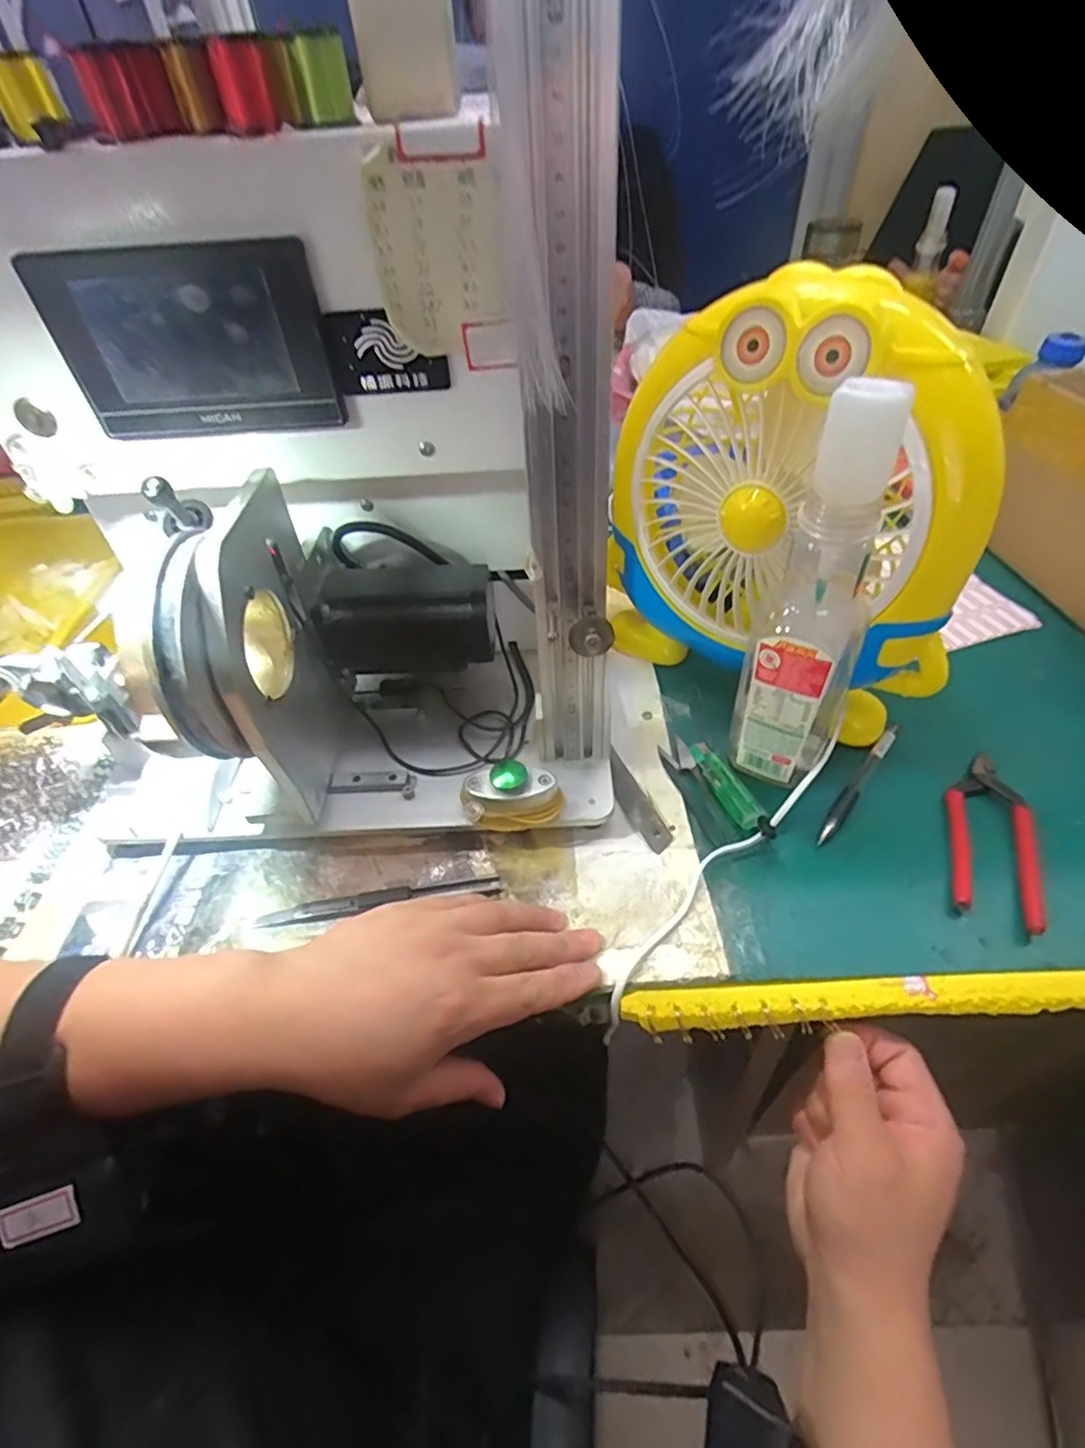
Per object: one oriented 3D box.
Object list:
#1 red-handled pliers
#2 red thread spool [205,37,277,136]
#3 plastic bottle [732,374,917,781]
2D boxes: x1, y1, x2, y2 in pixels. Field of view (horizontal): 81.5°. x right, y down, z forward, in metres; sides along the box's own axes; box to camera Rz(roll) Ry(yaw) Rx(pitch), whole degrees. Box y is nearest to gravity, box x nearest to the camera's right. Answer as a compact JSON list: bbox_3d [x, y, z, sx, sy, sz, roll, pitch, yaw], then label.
[{"bbox_3d":[0.280,0.065,0.395,0.044,0.019,0.140,17,49,19],"label":"red-handled pliers"},{"bbox_3d":[-0.129,-0.275,0.273,0.021,0.028,0.017,-14,47,-9],"label":"red thread spool"},{"bbox_3d":[0.158,-0.060,0.368,0.060,0.243,0.050,25,52,25],"label":"plastic bottle"}]

